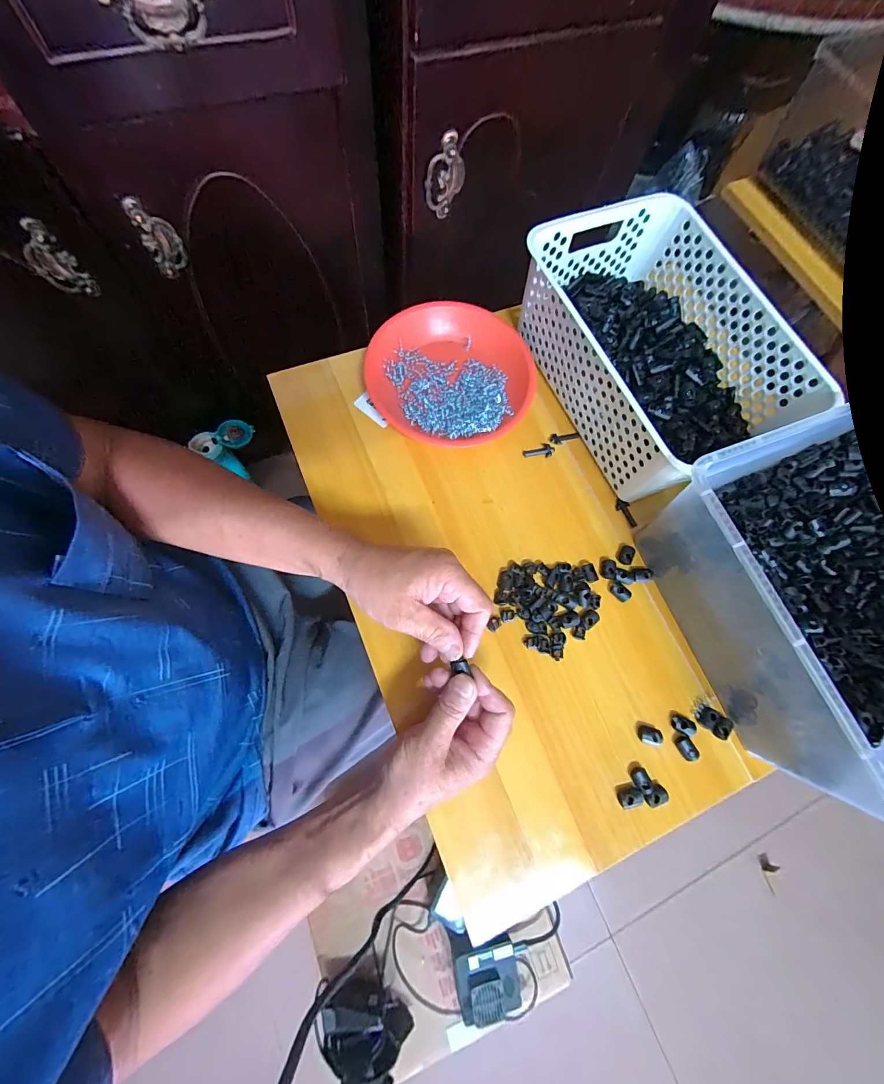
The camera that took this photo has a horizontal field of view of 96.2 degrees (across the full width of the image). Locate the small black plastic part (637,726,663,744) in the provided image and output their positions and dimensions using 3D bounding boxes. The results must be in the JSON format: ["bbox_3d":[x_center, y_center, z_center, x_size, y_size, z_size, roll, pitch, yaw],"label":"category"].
[{"bbox_3d":[0.203,0.188,0.385,0.022,0.008,0.015,12,73,-2],"label":"small black plastic part"}]

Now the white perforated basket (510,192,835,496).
[{"bbox_3d":[0.235,-0.215,0.443,0.204,0.098,0.300,-24,76,-9],"label":"white perforated basket"}]

